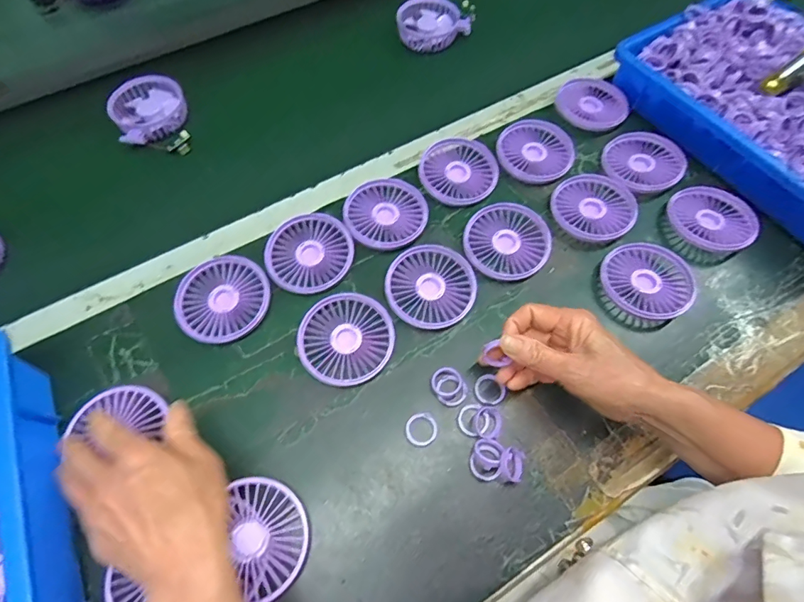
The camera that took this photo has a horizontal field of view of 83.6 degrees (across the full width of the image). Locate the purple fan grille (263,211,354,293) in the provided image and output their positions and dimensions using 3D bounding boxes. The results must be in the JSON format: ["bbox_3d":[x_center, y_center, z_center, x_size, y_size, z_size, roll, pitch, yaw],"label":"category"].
[{"bbox_3d":[-0.097,-0.049,0.471,0.088,0.022,0.088,0,62,0],"label":"purple fan grille"}]

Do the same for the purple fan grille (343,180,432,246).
[{"bbox_3d":[-0.018,-0.093,0.492,0.088,0.017,0.083,0,62,0],"label":"purple fan grille"}]

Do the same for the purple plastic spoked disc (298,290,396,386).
[{"bbox_3d":[-0.053,0.036,0.429,0.087,0.014,0.087,0,62,0],"label":"purple plastic spoked disc"}]

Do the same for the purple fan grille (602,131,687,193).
[{"bbox_3d":[0.284,-0.164,0.524,0.090,0.016,0.083,-3,63,-2],"label":"purple fan grille"}]

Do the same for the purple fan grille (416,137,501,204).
[{"bbox_3d":[0.066,-0.149,0.515,0.089,0.015,0.083,0,62,0],"label":"purple fan grille"}]

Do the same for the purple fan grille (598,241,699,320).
[{"bbox_3d":[0.250,-0.021,0.460,0.087,0.018,0.090,0,62,0],"label":"purple fan grille"}]

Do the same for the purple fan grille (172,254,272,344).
[{"bbox_3d":[-0.178,-0.002,0.448,0.089,0.016,0.089,0,62,0],"label":"purple fan grille"}]

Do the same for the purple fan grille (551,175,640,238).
[{"bbox_3d":[0.212,-0.104,0.497,0.088,0.016,0.083,0,62,0],"label":"purple fan grille"}]

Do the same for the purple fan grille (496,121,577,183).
[{"bbox_3d":[0.158,-0.177,0.531,0.089,0.010,0.084,0,62,0],"label":"purple fan grille"}]

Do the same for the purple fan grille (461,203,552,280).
[{"bbox_3d":[0.111,-0.063,0.477,0.089,0.013,0.084,0,62,0],"label":"purple fan grille"}]

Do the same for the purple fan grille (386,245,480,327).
[{"bbox_3d":[0.029,-0.014,0.456,0.088,0.016,0.087,0,62,0],"label":"purple fan grille"}]

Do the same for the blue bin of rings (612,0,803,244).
[{"bbox_3d":[0.452,-0.223,0.519,0.234,0.072,0.361,-32,67,-16],"label":"blue bin of rings"}]

